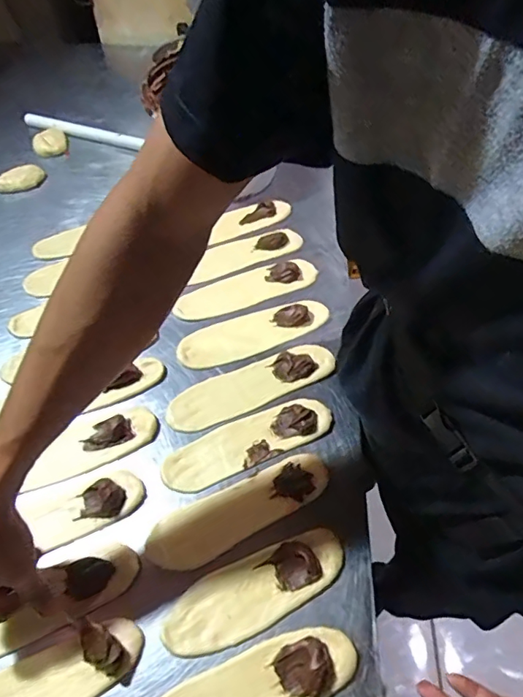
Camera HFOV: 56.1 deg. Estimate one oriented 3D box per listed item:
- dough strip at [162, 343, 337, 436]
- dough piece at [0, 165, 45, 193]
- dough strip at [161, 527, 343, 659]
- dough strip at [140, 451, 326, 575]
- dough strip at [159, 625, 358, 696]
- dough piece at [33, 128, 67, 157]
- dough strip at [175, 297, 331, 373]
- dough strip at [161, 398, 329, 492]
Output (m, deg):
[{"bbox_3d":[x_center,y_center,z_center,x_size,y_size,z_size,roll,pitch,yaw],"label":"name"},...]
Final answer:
[{"bbox_3d":[-0.011,0.044,0.625,0.220,0.019,0.064,-22,58,-15],"label":"dough strip"},{"bbox_3d":[-0.429,-0.301,0.869,0.084,0.029,0.032,-30,59,-21],"label":"dough piece"},{"bbox_3d":[-0.005,0.240,0.488,0.187,0.012,0.067,-20,57,-14],"label":"dough strip"},{"bbox_3d":[-0.024,0.175,0.539,0.206,0.011,0.063,-25,59,-17],"label":"dough strip"},{"bbox_3d":[-0.012,0.307,0.435,0.202,0.018,0.062,-20,57,-13],"label":"dough strip"},{"bbox_3d":[-0.404,-0.394,0.934,0.062,0.028,0.054,-21,57,-15],"label":"dough piece"},{"bbox_3d":[-0.010,-0.026,0.674,0.210,0.017,0.066,-22,58,-15],"label":"dough strip"},{"bbox_3d":[-0.017,0.106,0.580,0.203,0.021,0.064,-22,58,-14],"label":"dough strip"}]

